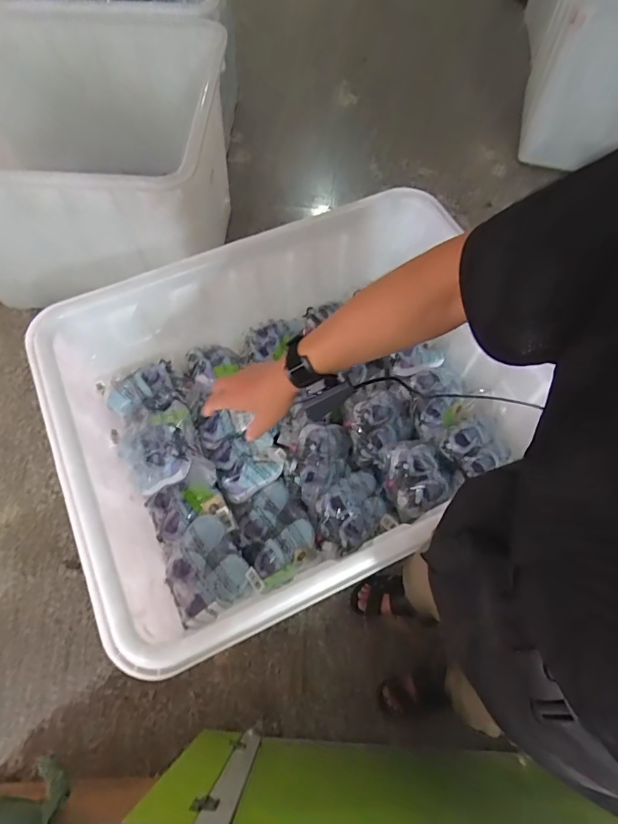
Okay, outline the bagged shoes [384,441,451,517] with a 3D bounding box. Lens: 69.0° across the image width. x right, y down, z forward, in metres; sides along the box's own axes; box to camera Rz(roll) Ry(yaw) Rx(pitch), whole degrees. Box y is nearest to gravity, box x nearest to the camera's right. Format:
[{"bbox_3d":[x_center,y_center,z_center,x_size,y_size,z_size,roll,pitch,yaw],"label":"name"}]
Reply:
[{"bbox_3d":[0.248,0.148,1.028,0.144,0.074,0.155,1,65,-1],"label":"bagged shoes"}]

